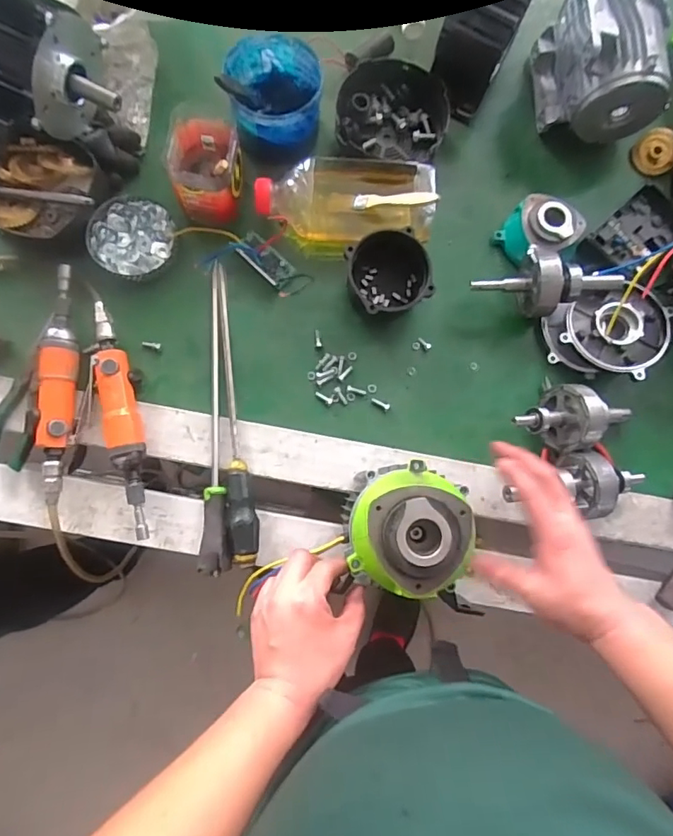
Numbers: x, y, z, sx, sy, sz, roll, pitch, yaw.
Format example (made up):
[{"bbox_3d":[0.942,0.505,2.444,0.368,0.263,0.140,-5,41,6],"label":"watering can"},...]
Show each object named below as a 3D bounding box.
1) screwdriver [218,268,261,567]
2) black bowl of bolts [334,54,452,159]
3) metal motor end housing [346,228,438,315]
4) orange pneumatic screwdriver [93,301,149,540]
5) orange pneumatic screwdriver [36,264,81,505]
[{"bbox_3d":[-0.123,-0.006,0.593,0.032,0.025,0.347,-7,83,-3],"label":"screwdriver"},{"bbox_3d":[0.067,-0.389,0.659,0.142,0.048,0.127,-12,83,-4],"label":"black bowl of bolts"},{"bbox_3d":[0.061,-0.175,0.607,0.094,0.055,0.095,0,82,-2],"label":"metal motor end housing"},{"bbox_3d":[-0.246,-0.001,0.584,0.041,0.041,0.276,-12,83,-4],"label":"orange pneumatic screwdriver"},{"bbox_3d":[-0.319,-0.041,0.588,0.033,0.045,0.266,0,82,-2],"label":"orange pneumatic screwdriver"}]

